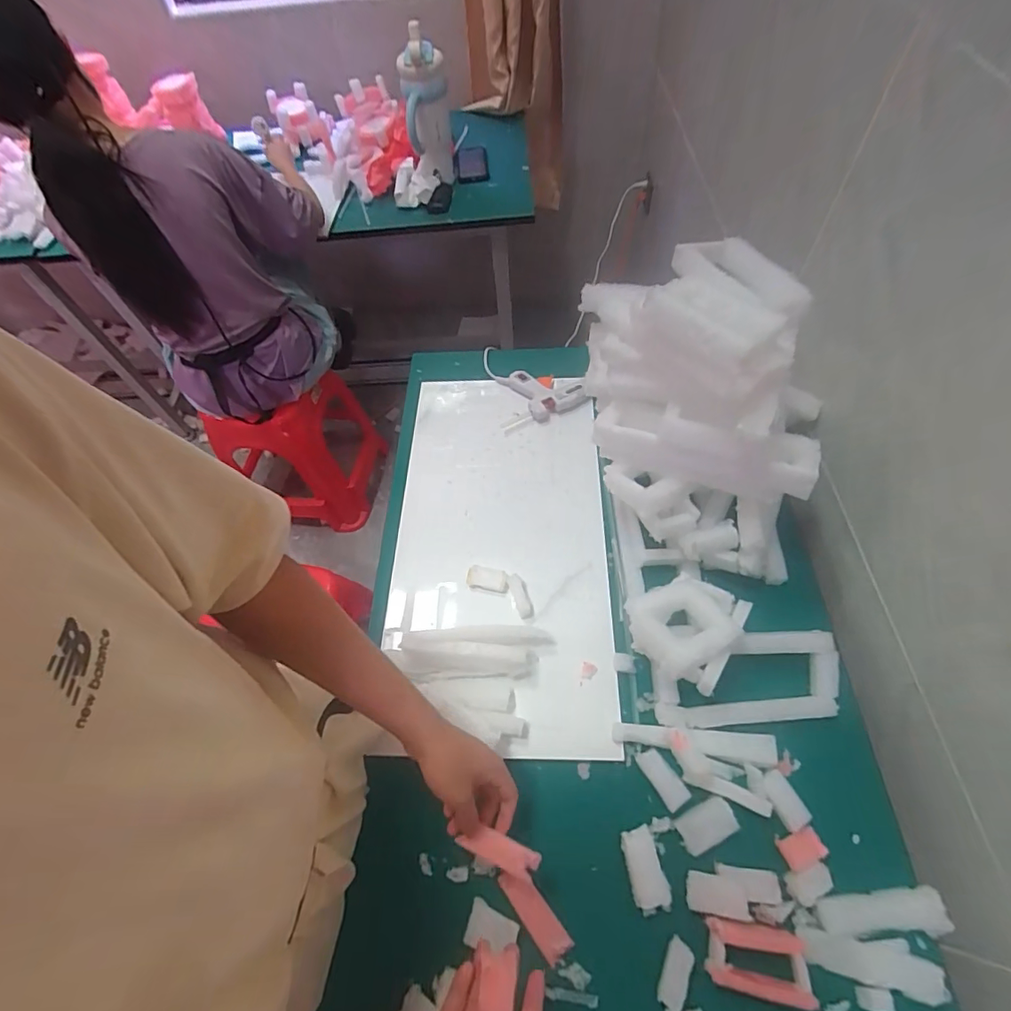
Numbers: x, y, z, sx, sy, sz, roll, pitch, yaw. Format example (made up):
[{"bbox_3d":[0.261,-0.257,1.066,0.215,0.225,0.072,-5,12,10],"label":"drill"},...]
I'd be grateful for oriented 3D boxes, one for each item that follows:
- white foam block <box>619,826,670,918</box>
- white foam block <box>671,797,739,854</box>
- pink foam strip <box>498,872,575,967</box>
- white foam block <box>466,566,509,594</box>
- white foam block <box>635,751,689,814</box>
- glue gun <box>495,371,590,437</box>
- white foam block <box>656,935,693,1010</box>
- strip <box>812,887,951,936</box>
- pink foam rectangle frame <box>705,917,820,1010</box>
[{"bbox_3d":[0.141,0.370,0.508,0.035,0.009,0.069,-13,59,-3],"label":"white foam block"},{"bbox_3d":[0.210,0.334,0.521,0.058,0.016,0.037,-24,60,-9],"label":"white foam block"},{"bbox_3d":[0.029,0.404,0.496,0.028,0.009,0.084,-37,63,-16],"label":"pink foam strip"},{"bbox_3d":[-0.024,0.099,0.673,0.055,0.014,0.032,4,59,8],"label":"white foam block"},{"bbox_3d":[0.171,0.297,0.545,0.025,0.005,0.061,-30,61,-13],"label":"white foam block"},{"bbox_3d":[0.051,-0.191,0.839,0.143,0.031,0.115,-18,59,-5],"label":"glue gun"},{"bbox_3d":[0.157,0.435,0.463,0.022,0.010,0.052,23,63,18],"label":"white foam block"},{"bbox_3d":[0.362,0.393,0.483,0.114,0.022,0.035,-3,59,3],"label":"strip"},{"bbox_3d":[0.232,0.419,0.461,0.085,0.026,0.049,6,60,9],"label":"pink foam rectangle frame"}]

